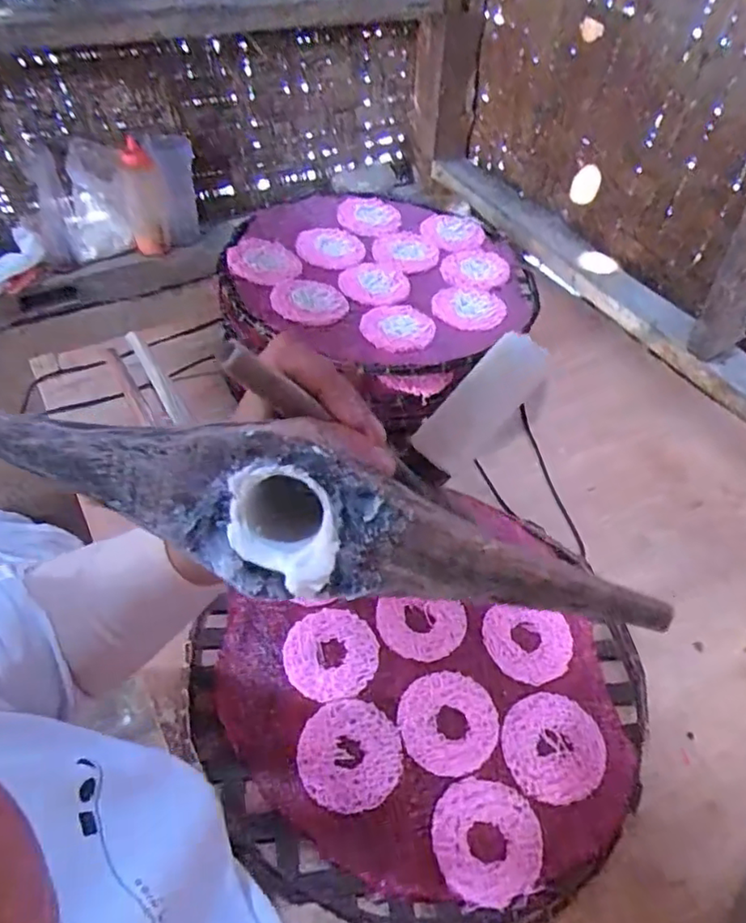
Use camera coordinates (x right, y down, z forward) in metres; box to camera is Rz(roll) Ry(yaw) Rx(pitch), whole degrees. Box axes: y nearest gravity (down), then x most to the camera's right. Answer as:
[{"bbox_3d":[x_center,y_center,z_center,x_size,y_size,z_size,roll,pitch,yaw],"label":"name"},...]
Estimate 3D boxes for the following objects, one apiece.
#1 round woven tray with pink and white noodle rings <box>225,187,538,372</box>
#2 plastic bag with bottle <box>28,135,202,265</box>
[{"bbox_3d":[0.015,-0.226,0.705,0.338,0.037,0.345,2,49,-2],"label":"round woven tray with pink and white noodle rings"},{"bbox_3d":[-0.426,-0.432,1.025,0.283,0.169,0.073,-19,53,-19],"label":"plastic bag with bottle"}]

